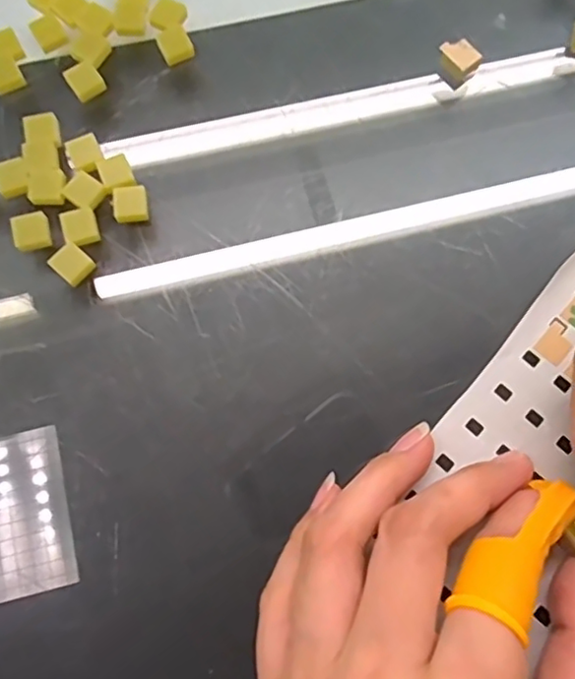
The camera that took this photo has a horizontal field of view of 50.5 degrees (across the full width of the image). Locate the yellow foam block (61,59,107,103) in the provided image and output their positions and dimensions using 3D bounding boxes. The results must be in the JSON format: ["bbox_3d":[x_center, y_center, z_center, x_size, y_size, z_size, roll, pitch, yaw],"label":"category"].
[{"bbox_3d":[-0.071,-0.090,0.212,0.011,0.004,0.013,-39,79,-10],"label":"yellow foam block"}]

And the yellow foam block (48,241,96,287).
[{"bbox_3d":[-0.068,-0.024,0.194,0.012,0.004,0.011,40,78,9],"label":"yellow foam block"}]

